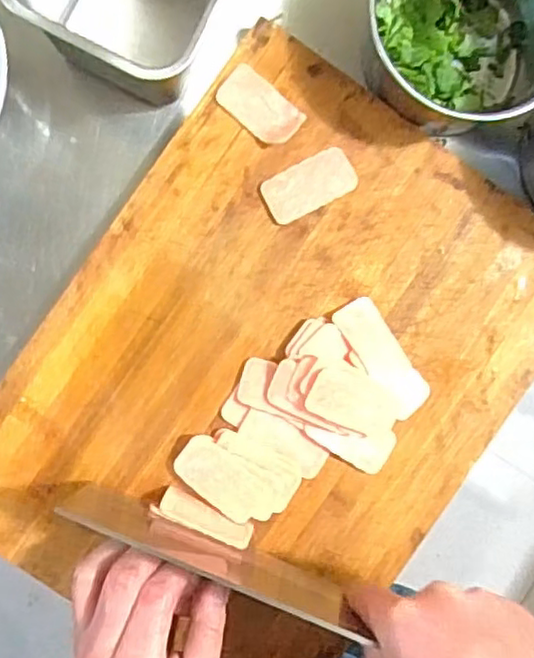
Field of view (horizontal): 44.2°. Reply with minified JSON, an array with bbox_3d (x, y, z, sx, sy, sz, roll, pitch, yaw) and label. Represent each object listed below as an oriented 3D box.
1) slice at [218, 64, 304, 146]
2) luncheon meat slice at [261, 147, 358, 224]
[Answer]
[{"bbox_3d":[-0.005,-0.148,0.439,0.057,0.004,0.032,40,89,-4],"label":"slice"},{"bbox_3d":[0.029,-0.096,0.441,0.061,0.004,0.032,-28,93,-2],"label":"luncheon meat slice"}]

